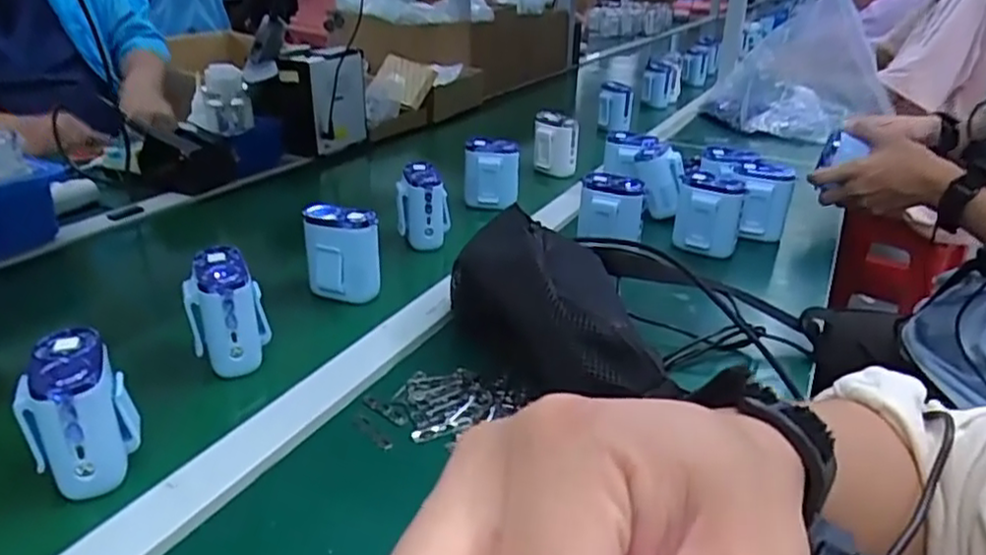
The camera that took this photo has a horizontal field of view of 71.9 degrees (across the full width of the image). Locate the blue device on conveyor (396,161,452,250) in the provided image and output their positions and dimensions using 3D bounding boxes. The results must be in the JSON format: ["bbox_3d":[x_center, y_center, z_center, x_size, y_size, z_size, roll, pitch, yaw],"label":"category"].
[{"bbox_3d":[-0.078,-0.076,0.761,0.057,0.097,0.044,0,26,-4],"label":"blue device on conveyor"}]

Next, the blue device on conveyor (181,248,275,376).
[{"bbox_3d":[-0.207,0.031,0.531,0.055,0.093,0.056,-9,28,-22],"label":"blue device on conveyor"}]

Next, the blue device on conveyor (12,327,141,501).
[{"bbox_3d":[-0.252,0.087,0.416,0.057,0.091,0.059,-15,31,-31],"label":"blue device on conveyor"}]

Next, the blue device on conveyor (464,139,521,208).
[{"bbox_3d":[-0.002,-0.137,0.879,0.066,0.083,0.051,0,26,-4],"label":"blue device on conveyor"}]

